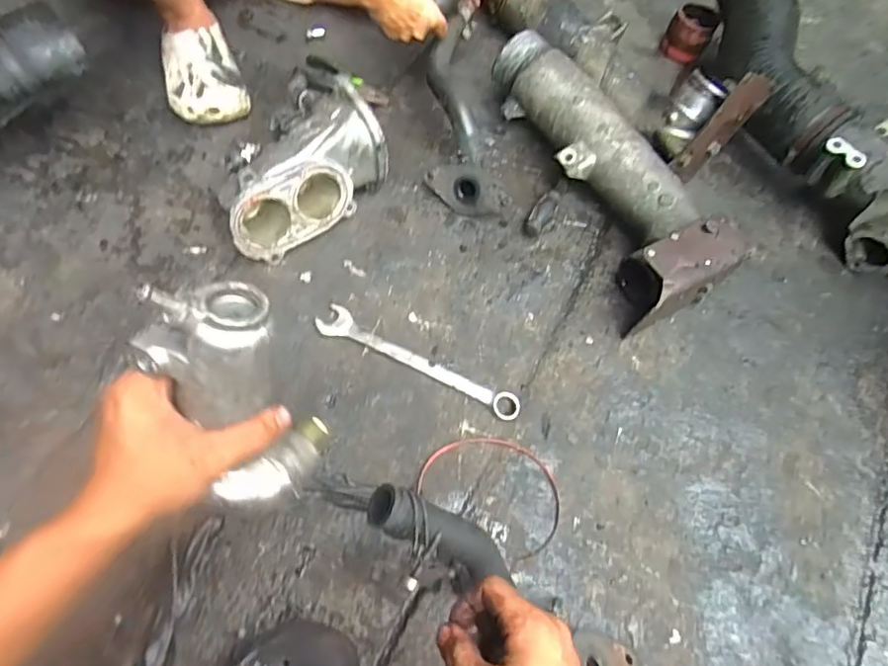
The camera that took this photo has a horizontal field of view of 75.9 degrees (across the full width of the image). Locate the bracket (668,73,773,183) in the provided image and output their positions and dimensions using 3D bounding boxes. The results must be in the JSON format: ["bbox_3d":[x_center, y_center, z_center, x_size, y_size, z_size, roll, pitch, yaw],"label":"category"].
[{"bbox_3d":[0.371,-0.273,0.765,0.079,0.151,0.013,-2,48,-47],"label":"bracket"}]

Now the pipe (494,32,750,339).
[{"bbox_3d":[0.223,-0.221,0.782,0.155,0.145,0.442,-20,60,-8],"label":"pipe"}]

